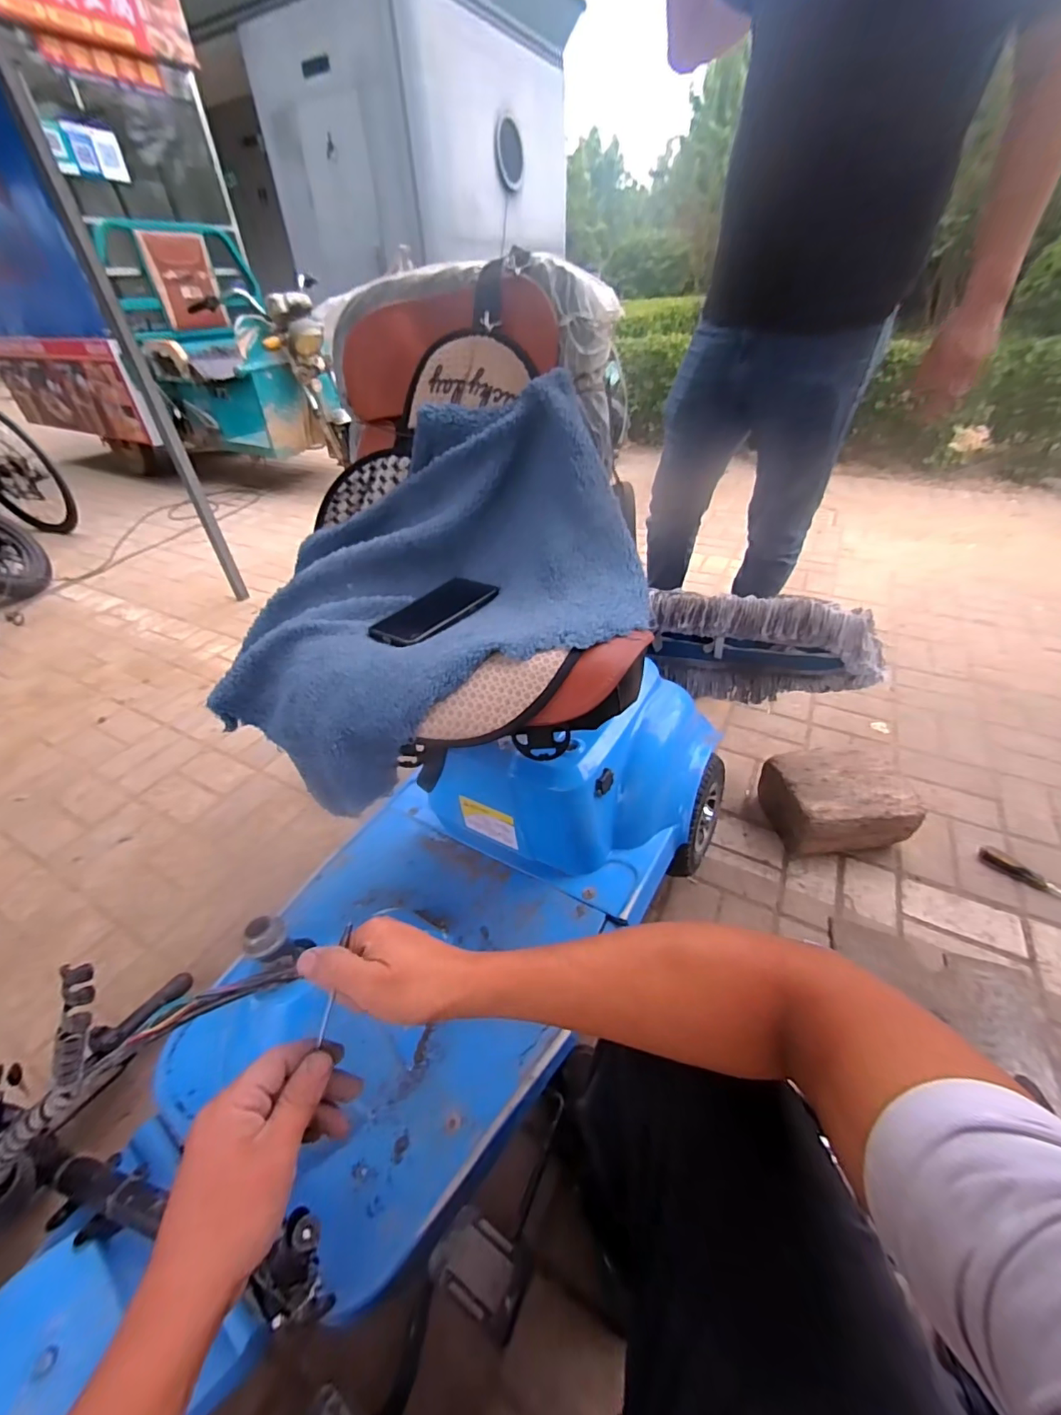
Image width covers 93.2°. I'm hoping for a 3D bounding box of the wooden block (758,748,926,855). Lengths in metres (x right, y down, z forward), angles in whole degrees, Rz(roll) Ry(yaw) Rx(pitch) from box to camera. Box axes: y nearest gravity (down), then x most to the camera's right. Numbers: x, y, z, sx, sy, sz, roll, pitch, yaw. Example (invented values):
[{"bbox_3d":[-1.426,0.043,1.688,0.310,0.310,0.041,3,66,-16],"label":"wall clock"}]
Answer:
[{"bbox_3d":[0.622,0.195,1.038,0.237,0.143,0.185,-2,41,2],"label":"wooden block"}]

